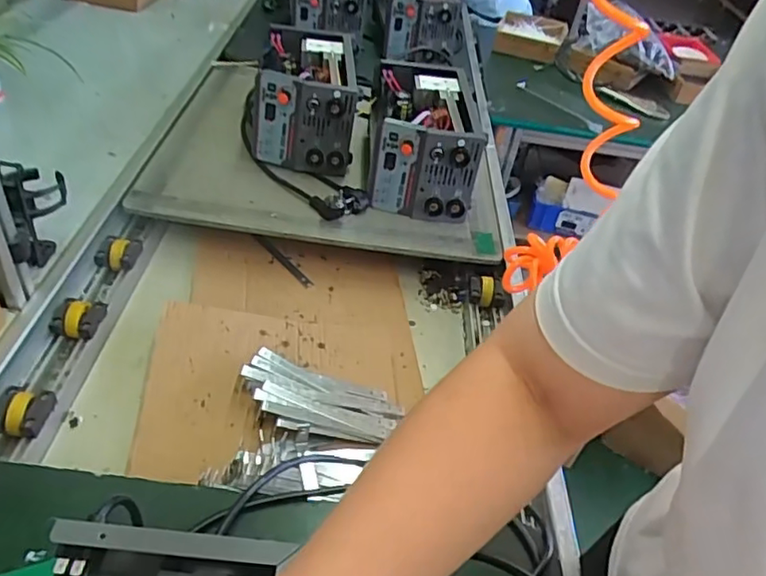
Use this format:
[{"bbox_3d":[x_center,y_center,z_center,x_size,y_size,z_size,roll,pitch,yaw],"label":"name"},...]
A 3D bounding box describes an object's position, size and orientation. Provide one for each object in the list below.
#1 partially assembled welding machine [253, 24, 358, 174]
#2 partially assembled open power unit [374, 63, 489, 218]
[{"bbox_3d":[-0.137,-0.336,1.077,0.168,0.157,0.249,5,41,-7],"label":"partially assembled welding machine"},{"bbox_3d":[0.065,-0.264,1.036,0.170,0.155,0.291,5,41,-4],"label":"partially assembled open power unit"}]

